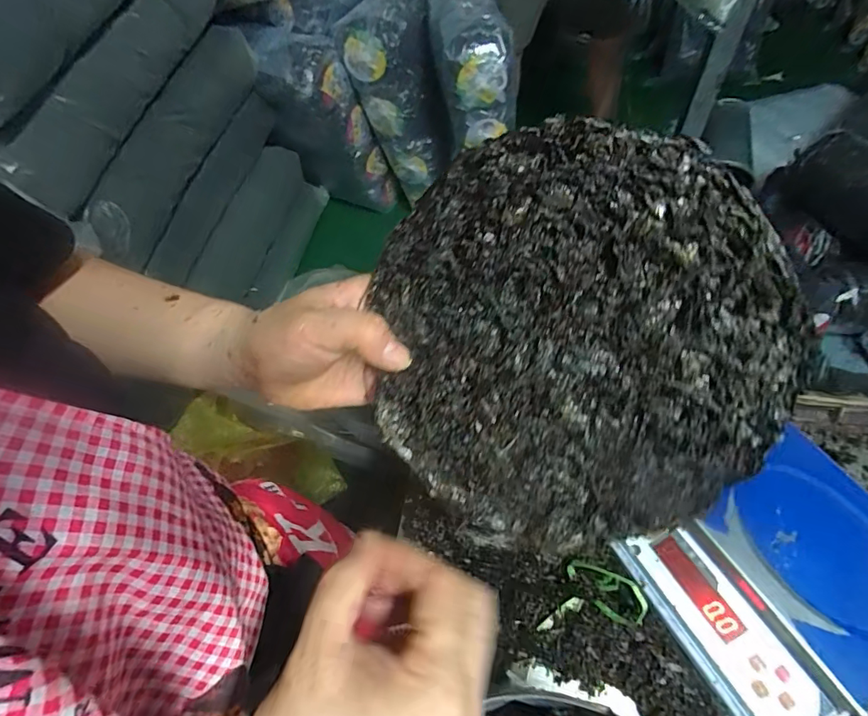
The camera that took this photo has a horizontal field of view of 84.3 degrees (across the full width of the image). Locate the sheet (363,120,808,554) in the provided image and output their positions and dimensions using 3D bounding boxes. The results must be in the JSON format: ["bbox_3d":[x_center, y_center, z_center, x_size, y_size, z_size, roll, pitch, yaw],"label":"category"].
[{"bbox_3d":[0.062,-0.004,0.238,0.197,0.009,0.196,3,102,15],"label":"sheet"}]

